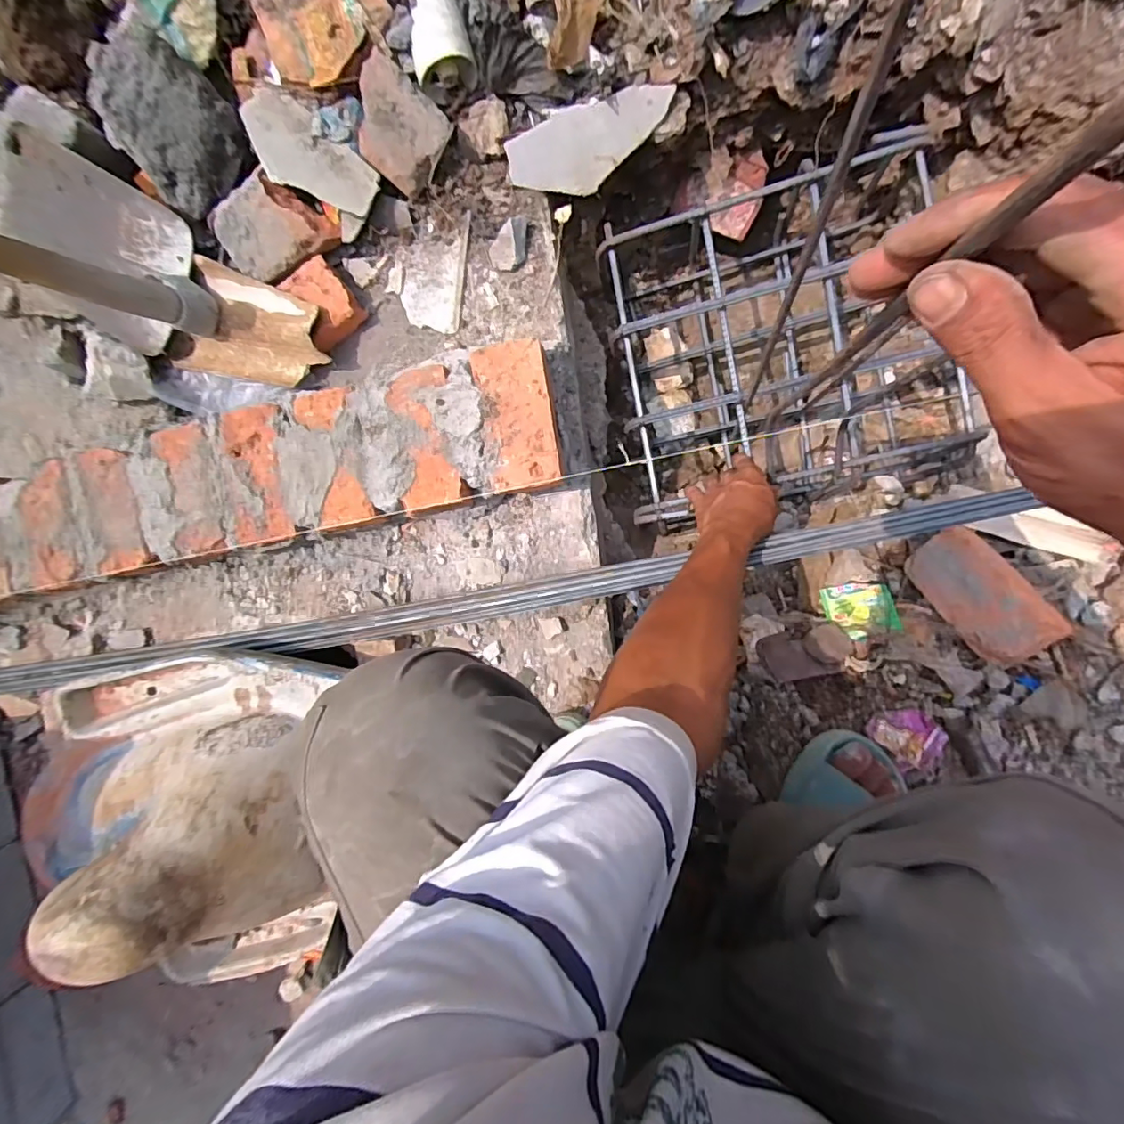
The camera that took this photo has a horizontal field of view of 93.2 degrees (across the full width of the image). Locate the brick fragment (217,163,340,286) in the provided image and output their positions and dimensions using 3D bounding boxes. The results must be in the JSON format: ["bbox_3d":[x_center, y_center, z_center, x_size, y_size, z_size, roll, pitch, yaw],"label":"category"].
[{"bbox_3d":[-0.337,-0.385,0.617,0.119,0.034,0.103,-34,112,16],"label":"brick fragment"}]

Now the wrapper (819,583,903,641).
[{"bbox_3d":[0.369,0.059,0.658,0.072,0.009,0.079,-18,47,24],"label":"wrapper"}]

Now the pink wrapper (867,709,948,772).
[{"bbox_3d":[0.387,0.196,0.590,0.069,0.034,0.060,46,98,6],"label":"pink wrapper"}]

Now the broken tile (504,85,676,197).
[{"bbox_3d":[0.034,-0.472,0.606,0.187,0.008,0.076,-18,132,4],"label":"broken tile"}]

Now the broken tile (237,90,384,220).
[{"bbox_3d":[-0.291,-0.458,0.603,0.175,0.023,0.080,43,98,6],"label":"broken tile"}]

